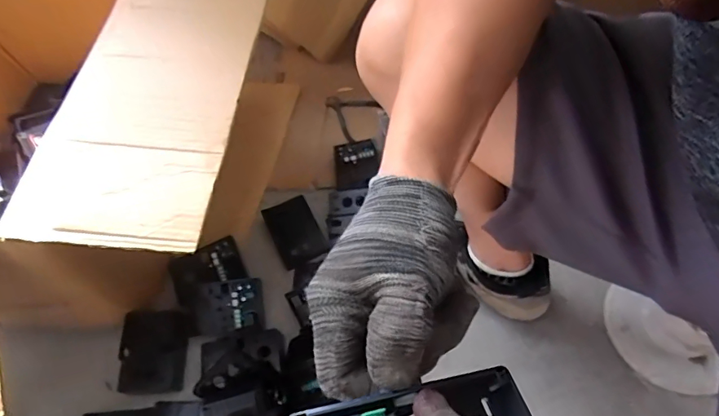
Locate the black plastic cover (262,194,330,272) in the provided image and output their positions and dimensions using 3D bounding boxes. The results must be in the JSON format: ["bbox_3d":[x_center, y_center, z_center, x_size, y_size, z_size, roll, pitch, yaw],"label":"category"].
[{"bbox_3d":[-0.122,0.044,0.866,0.088,0.014,0.126,-24,73,-12],"label":"black plastic cover"}]

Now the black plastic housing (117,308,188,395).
[{"bbox_3d":[-0.339,0.228,0.747,0.097,0.025,0.128,-7,57,0],"label":"black plastic housing"}]

